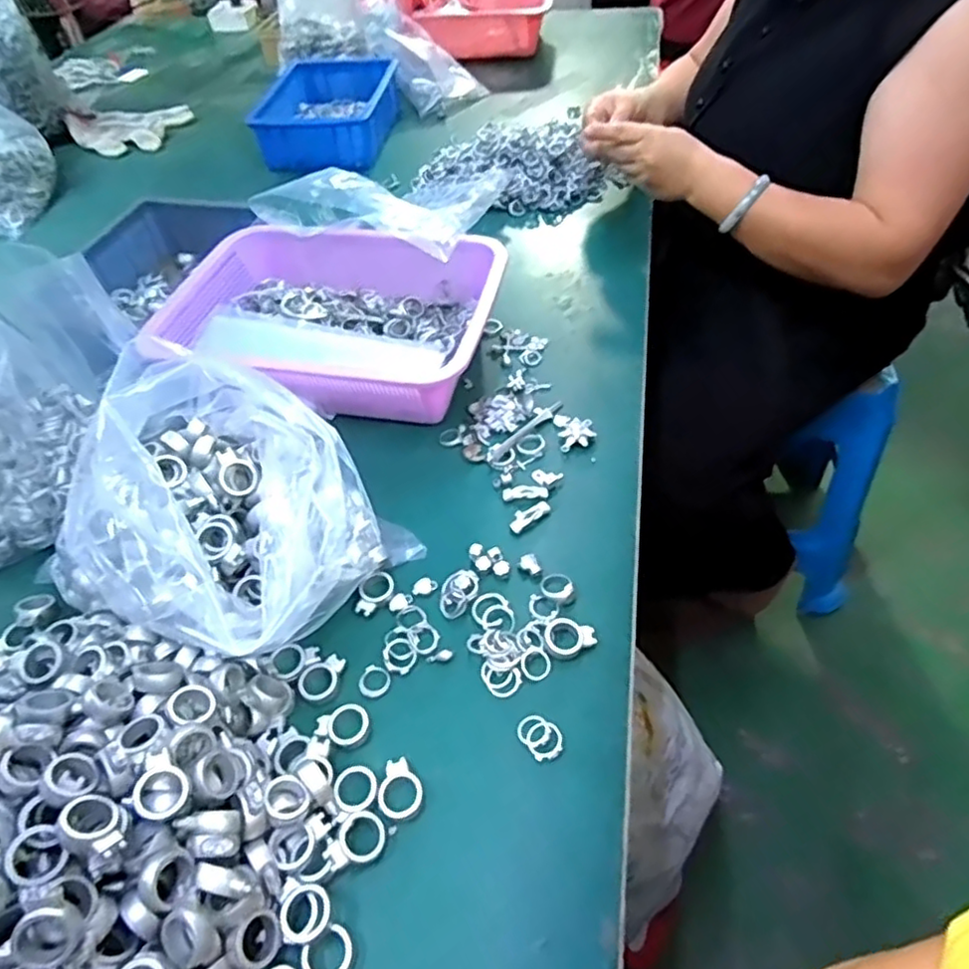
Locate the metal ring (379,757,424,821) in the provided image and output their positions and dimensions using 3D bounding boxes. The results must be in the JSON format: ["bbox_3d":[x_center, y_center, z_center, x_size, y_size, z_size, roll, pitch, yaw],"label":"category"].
[{"bbox_3d":[-0.051,0.182,0.392,0.025,0.007,0.033,-11,49,-5],"label":"metal ring"}]

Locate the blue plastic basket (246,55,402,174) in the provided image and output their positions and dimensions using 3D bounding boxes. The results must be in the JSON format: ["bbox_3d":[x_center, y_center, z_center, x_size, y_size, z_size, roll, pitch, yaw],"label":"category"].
[{"bbox_3d":[-0.233,-0.584,1.025,0.176,0.072,0.259,2,49,6],"label":"blue plastic basket"}]

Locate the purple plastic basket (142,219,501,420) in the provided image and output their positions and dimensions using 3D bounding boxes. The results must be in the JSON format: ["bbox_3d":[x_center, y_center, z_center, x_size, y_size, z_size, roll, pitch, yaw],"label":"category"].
[{"bbox_3d":[-0.146,-0.162,0.647,0.306,0.079,0.220,10,51,13],"label":"purple plastic basket"}]

